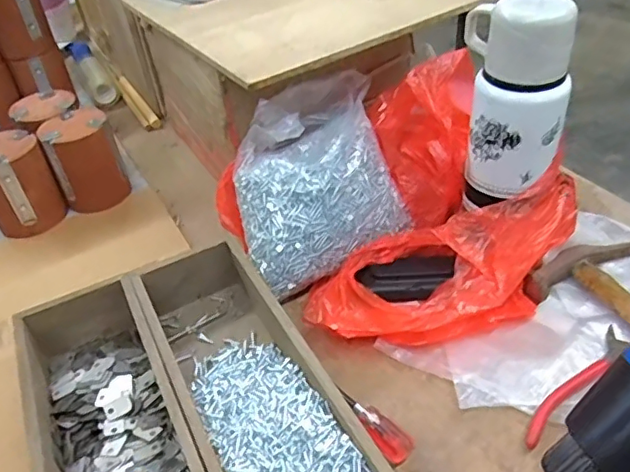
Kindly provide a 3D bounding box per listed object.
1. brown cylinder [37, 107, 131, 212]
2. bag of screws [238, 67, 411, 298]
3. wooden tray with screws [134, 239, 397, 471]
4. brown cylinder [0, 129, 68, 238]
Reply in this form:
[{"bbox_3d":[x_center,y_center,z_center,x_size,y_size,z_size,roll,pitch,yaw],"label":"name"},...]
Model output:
[{"bbox_3d":[-0.273,-0.090,0.676,0.075,0.102,0.066,-21,43,-18],"label":"brown cylinder"},{"bbox_3d":[0.003,-0.053,0.578,0.177,0.144,0.136,-21,43,-18],"label":"bag of screws"},{"bbox_3d":[-0.050,0.121,0.432,0.100,0.073,0.293,-22,43,-18],"label":"wooden tray with screws"},{"bbox_3d":[-0.338,-0.058,0.641,0.075,0.101,0.068,-32,47,-27],"label":"brown cylinder"}]

